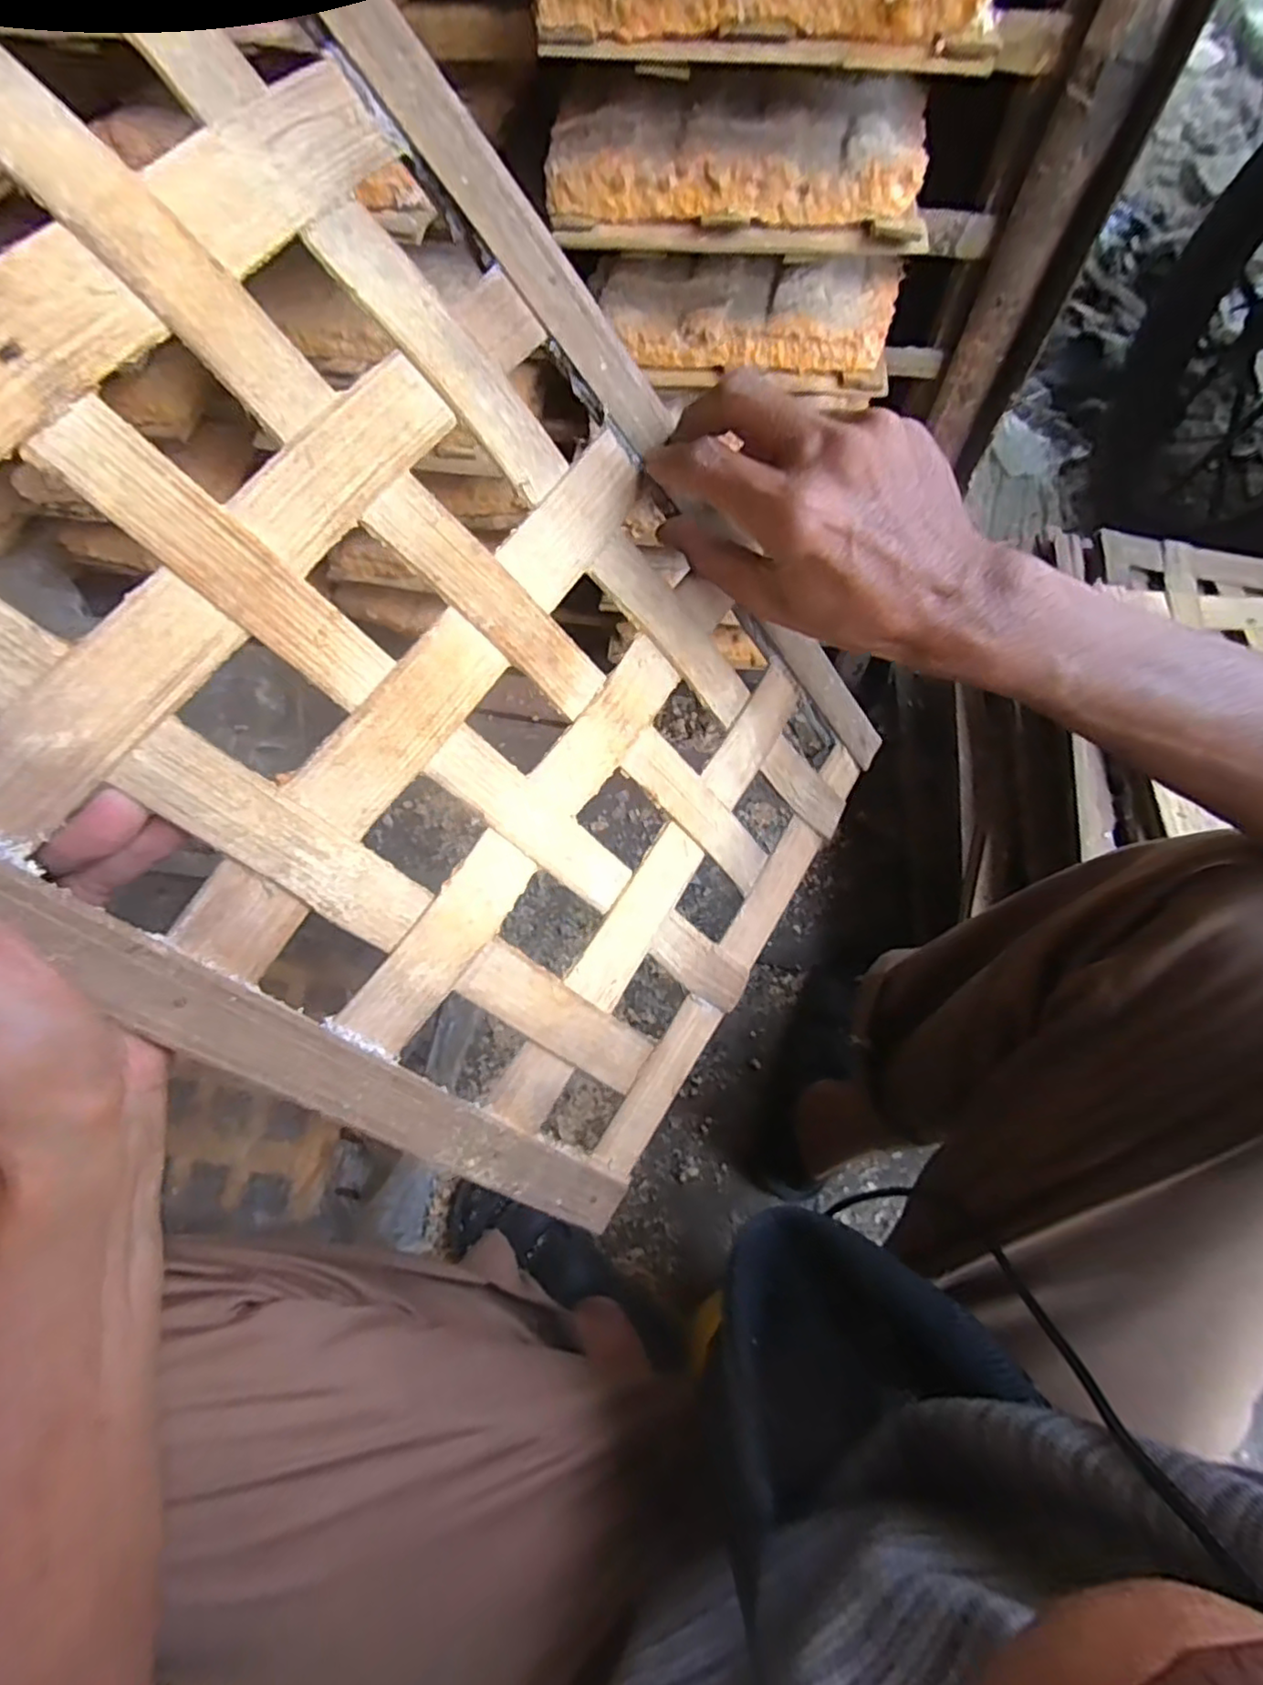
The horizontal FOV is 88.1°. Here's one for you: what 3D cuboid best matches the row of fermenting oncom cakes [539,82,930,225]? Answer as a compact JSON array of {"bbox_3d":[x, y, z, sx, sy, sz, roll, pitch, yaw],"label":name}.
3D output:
[{"bbox_3d":[0.064,-0.426,0.399,0.222,0.030,0.118,8,68,2],"label":"row of fermenting oncom cakes"}]

